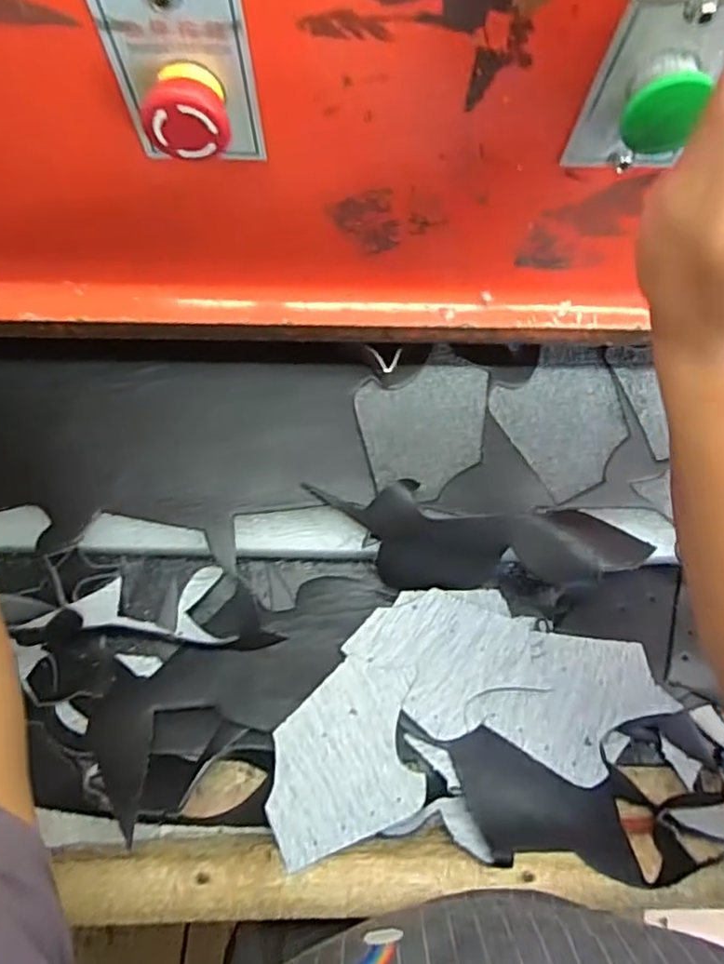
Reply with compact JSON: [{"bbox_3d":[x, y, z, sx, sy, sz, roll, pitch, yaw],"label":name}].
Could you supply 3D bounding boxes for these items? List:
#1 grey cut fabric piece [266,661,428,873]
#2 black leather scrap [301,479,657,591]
[{"bbox_3d":[-0.010,0.183,0.433,0.098,0.006,0.118,-2,63,-5],"label":"grey cut fabric piece"},{"bbox_3d":[0.082,0.050,0.485,0.241,0.063,0.067,7,68,0],"label":"black leather scrap"}]

